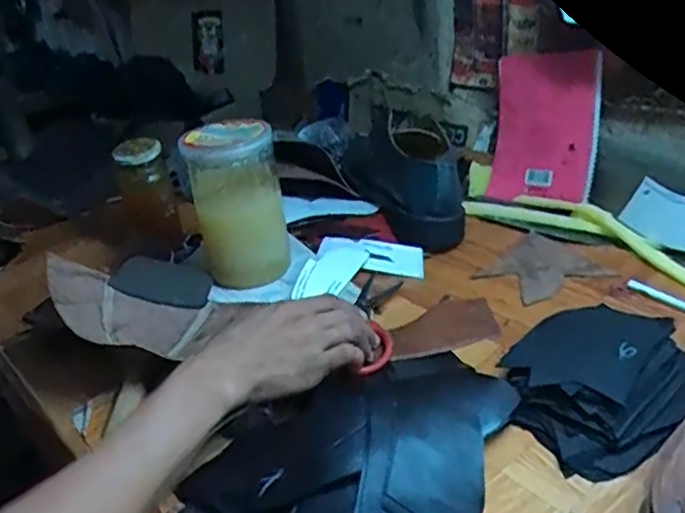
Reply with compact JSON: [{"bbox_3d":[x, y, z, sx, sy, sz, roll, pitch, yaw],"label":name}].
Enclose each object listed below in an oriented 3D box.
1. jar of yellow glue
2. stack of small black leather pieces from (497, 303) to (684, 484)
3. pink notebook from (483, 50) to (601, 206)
[{"bbox_3d":[-0.114,-0.062,0.742,0.091,0.160,0.092,-12,28,-9],"label":"jar of yellow glue"},{"bbox_3d":[0.204,0.096,0.545,0.157,0.039,0.131,-27,34,-32],"label":"stack of small black leather pieces"},{"bbox_3d":[0.269,-0.173,0.906,0.015,0.194,0.149,6,2,-41],"label":"pink notebook"}]

